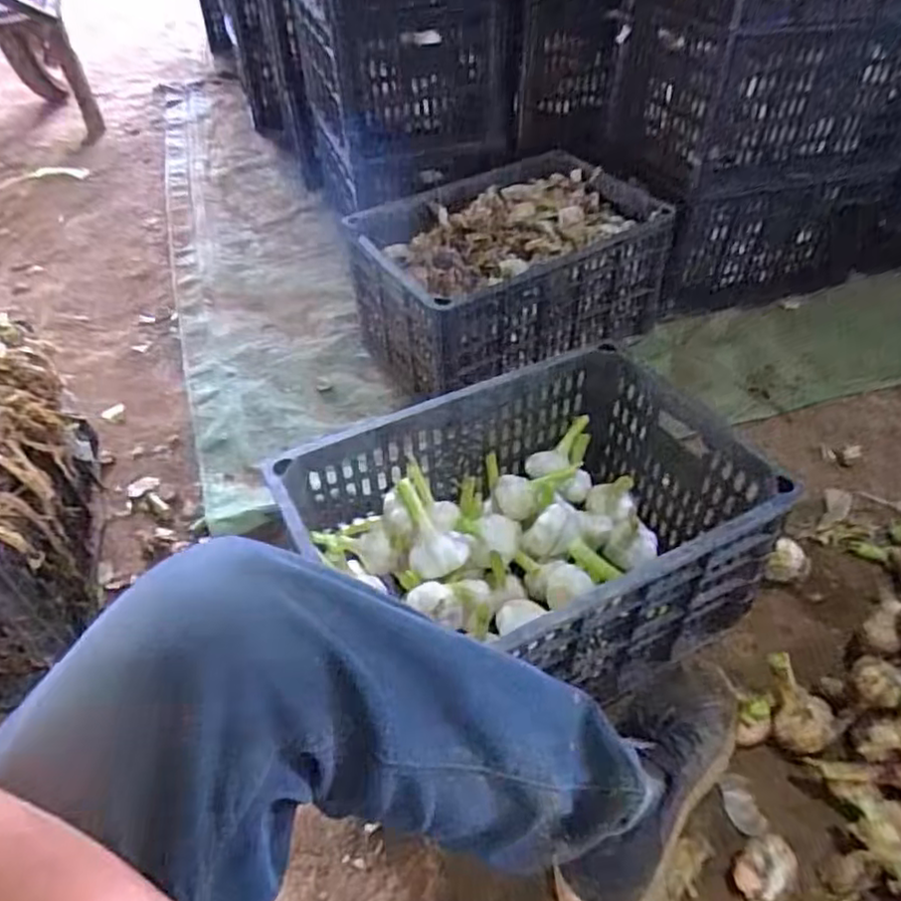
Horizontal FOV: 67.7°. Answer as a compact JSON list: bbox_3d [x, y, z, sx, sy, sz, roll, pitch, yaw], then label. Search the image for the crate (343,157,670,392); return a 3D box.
[{"bbox_3d":[0.093,-0.304,1.133,0.463,0.204,0.315,-24,48,-20],"label":"crate"}]

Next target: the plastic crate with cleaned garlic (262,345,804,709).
[{"bbox_3d":[0.082,0.096,0.739,0.446,0.216,0.316,-19,46,-16],"label":"plastic crate with cleaned garlic"}]

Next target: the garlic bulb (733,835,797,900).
[{"bbox_3d":[0.269,0.362,0.578,0.064,0.047,0.039,-35,53,-29],"label":"garlic bulb"}]

